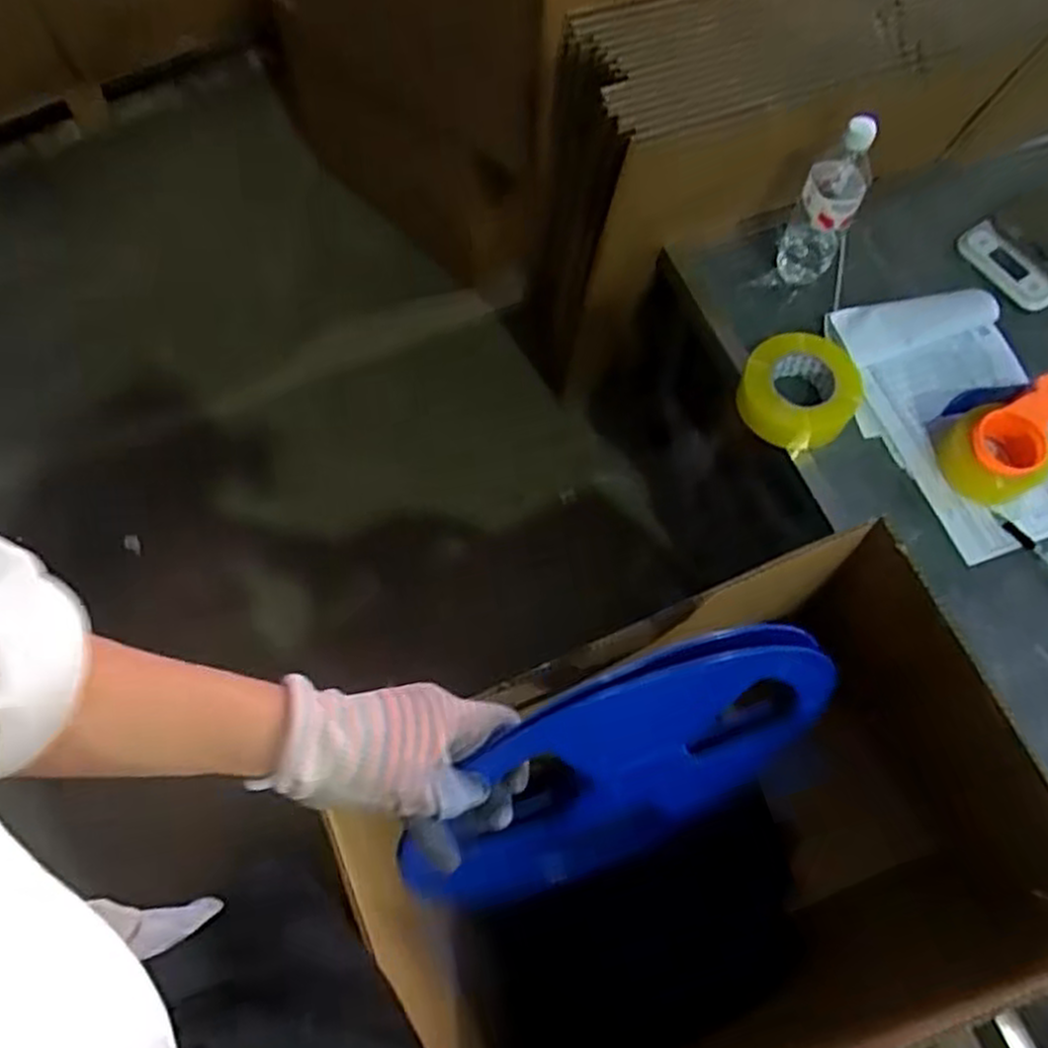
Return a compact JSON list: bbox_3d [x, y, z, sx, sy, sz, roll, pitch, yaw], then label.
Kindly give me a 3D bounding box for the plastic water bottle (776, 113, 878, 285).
[{"bbox_3d":[0.369,-0.386,0.951,0.071,0.237,0.055,23,68,11],"label":"plastic water bottle"}]

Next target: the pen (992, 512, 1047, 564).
[{"bbox_3d":[0.592,0.036,0.878,0.018,0.012,0.138,-41,72,-16],"label":"pen"}]

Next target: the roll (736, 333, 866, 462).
[{"bbox_3d":[0.343,-0.170,0.949,0.134,0.058,0.142,0,66,1],"label":"roll"}]

